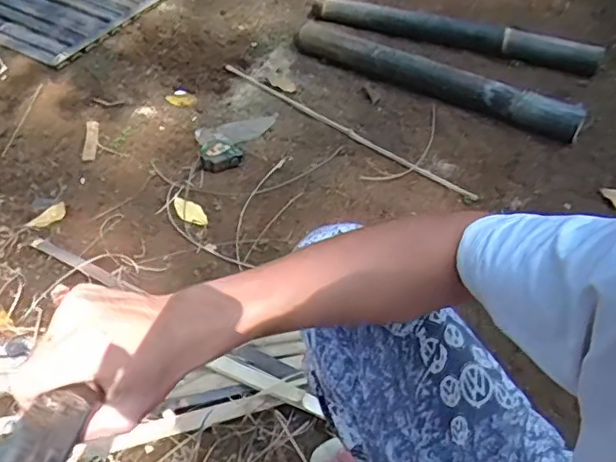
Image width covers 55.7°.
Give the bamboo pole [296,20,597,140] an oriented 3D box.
[{"bbox_3d":[0.272,-0.353,1.337,0.693,0.092,0.075,23,54,20],"label":"bamboo pole"}]

